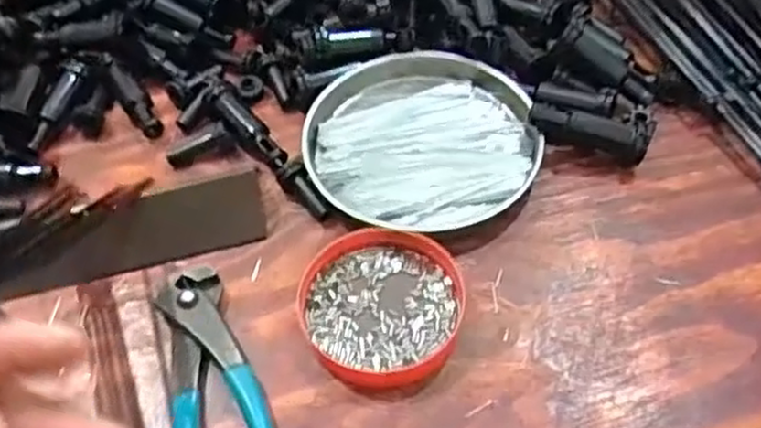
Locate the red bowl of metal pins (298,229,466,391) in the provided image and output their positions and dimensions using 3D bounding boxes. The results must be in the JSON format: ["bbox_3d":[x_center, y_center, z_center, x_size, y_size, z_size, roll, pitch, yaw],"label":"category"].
[{"bbox_3d":[0.000,0.045,0.365,0.079,0.018,0.077,-2,50,3],"label":"red bowl of metal pins"}]

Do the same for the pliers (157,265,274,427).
[{"bbox_3d":[-0.074,0.090,0.334,0.041,0.015,0.169,-18,51,-10],"label":"pliers"}]

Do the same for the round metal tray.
[{"bbox_3d":[0.024,-0.043,0.426,0.127,0.021,0.129,-2,50,3],"label":"round metal tray"}]

